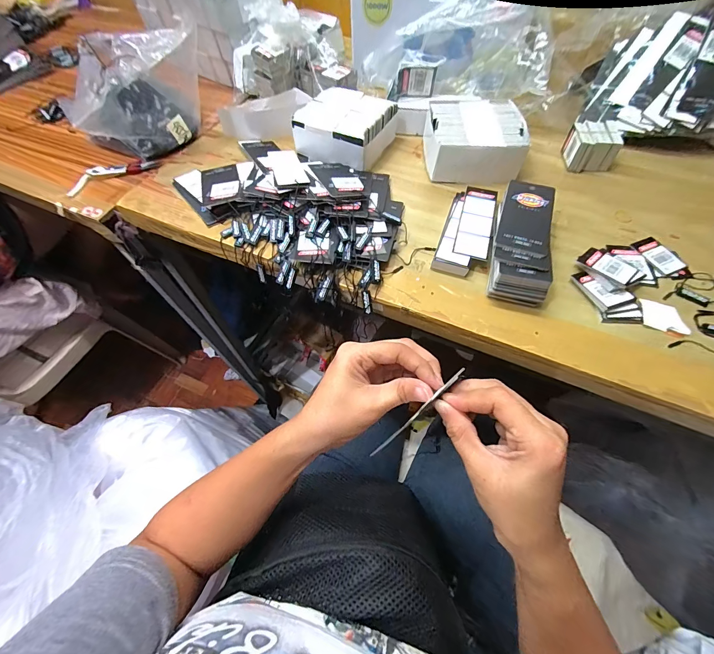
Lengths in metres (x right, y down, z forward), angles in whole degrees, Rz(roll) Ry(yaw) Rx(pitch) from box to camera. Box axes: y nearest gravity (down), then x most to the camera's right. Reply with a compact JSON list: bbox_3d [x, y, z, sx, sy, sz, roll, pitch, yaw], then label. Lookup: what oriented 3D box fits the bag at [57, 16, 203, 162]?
[{"bbox_3d":[-0.298,-0.307,0.441,0.102,0.128,0.165,38,68,22],"label":"bag"}]

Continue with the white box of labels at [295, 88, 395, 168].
[{"bbox_3d":[-0.014,-0.284,0.463,0.116,0.048,0.116,24,63,16],"label":"white box of labels"}]

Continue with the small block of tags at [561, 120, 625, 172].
[{"bbox_3d":[0.316,-0.243,0.437,0.054,0.041,0.047,1,59,3],"label":"small block of tags"}]

